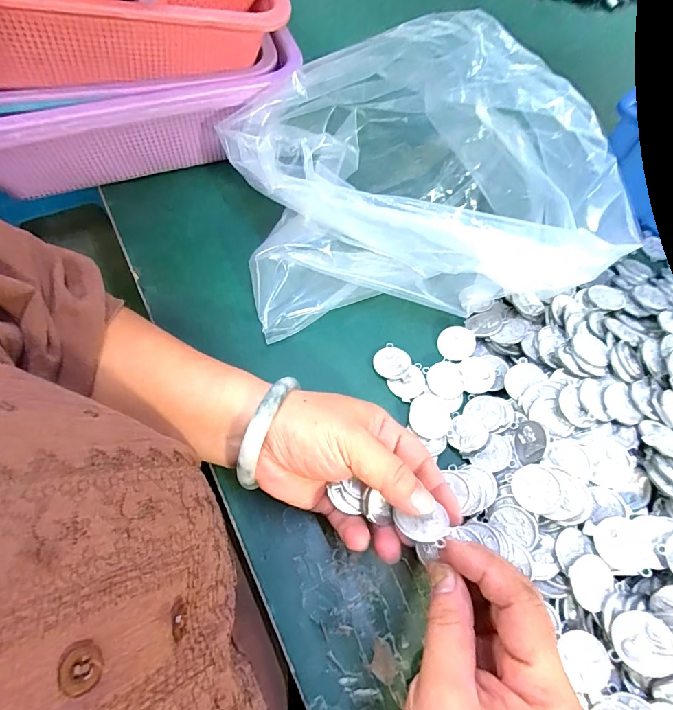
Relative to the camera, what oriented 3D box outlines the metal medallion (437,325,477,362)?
[{"bbox_3d":[0.098,-0.009,0.344,0.029,0.004,0.030,-6,68,14],"label":"metal medallion"}]

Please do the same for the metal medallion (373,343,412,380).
[{"bbox_3d":[0.045,0.005,0.334,0.028,0.004,0.030,2,63,-3],"label":"metal medallion"}]

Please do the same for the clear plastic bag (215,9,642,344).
[{"bbox_3d":[0.060,-0.168,0.352,0.294,0.126,0.271,-5,64,-7],"label":"clear plastic bag"}]

